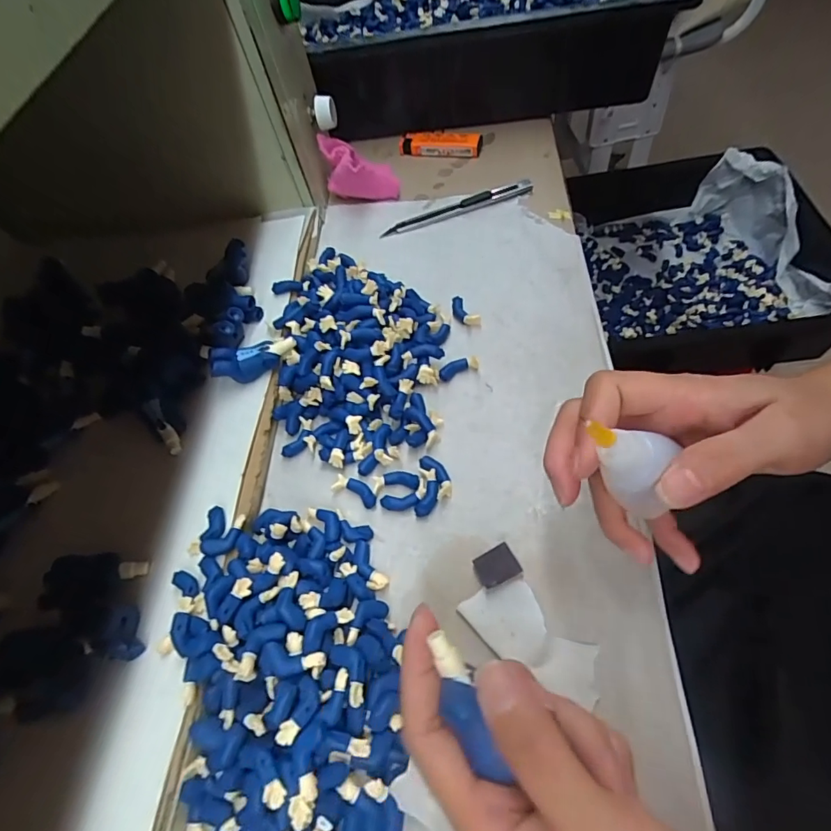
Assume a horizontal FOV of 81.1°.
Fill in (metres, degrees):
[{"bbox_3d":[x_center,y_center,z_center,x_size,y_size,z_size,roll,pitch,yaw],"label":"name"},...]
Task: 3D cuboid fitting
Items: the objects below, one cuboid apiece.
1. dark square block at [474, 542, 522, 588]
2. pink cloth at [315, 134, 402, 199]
[{"bbox_3d":[0.043,0.082,0.263,0.022,0.008,0.019,-21,59,-9],"label":"dark square block"},{"bbox_3d":[-0.053,-0.221,0.444,0.070,0.049,0.028,15,62,18],"label":"pink cloth"}]

